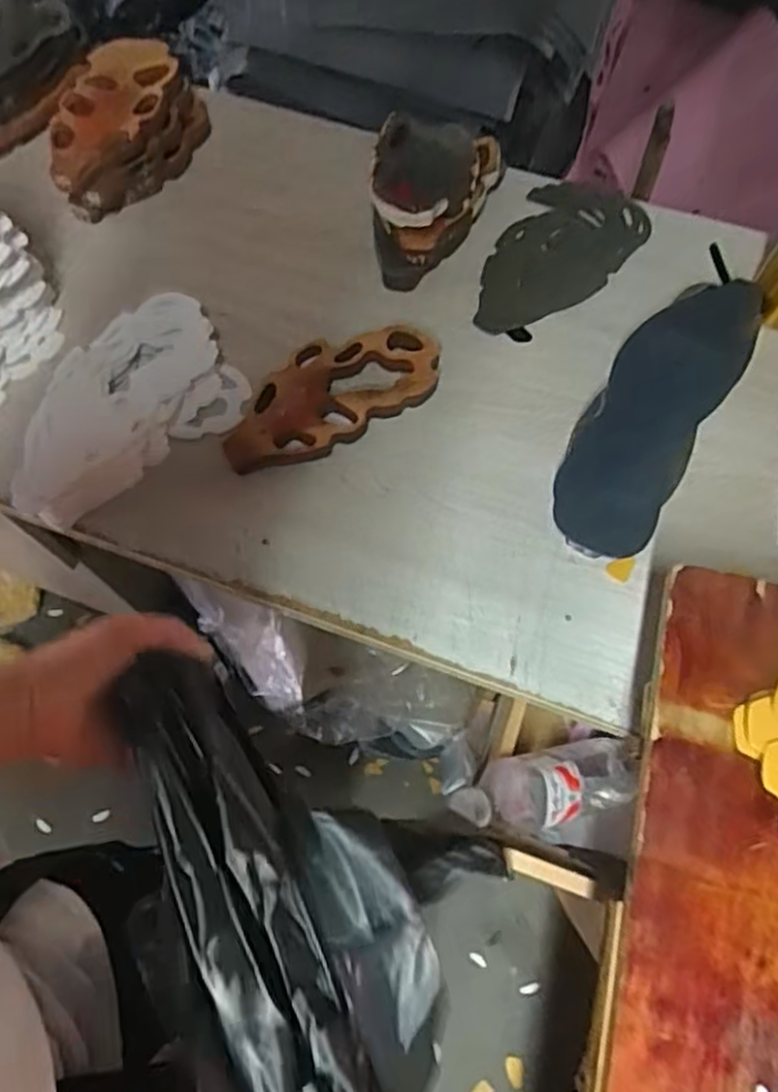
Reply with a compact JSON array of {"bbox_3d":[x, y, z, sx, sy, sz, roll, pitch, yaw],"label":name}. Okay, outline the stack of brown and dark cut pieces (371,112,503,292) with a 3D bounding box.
[{"bbox_3d":[0.048,-0.357,0.763,0.131,0.085,0.160,7,66,3],"label":"stack of brown and dark cut pieces"}]

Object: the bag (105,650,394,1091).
[{"bbox_3d":[-0.071,0.241,0.407,0.095,0.056,0.371,-23,75,-10],"label":"bag"}]

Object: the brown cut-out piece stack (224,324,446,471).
[{"bbox_3d":[-0.057,-0.149,0.715,0.231,0.030,0.105,-30,69,-13],"label":"brown cut-out piece stack"}]

